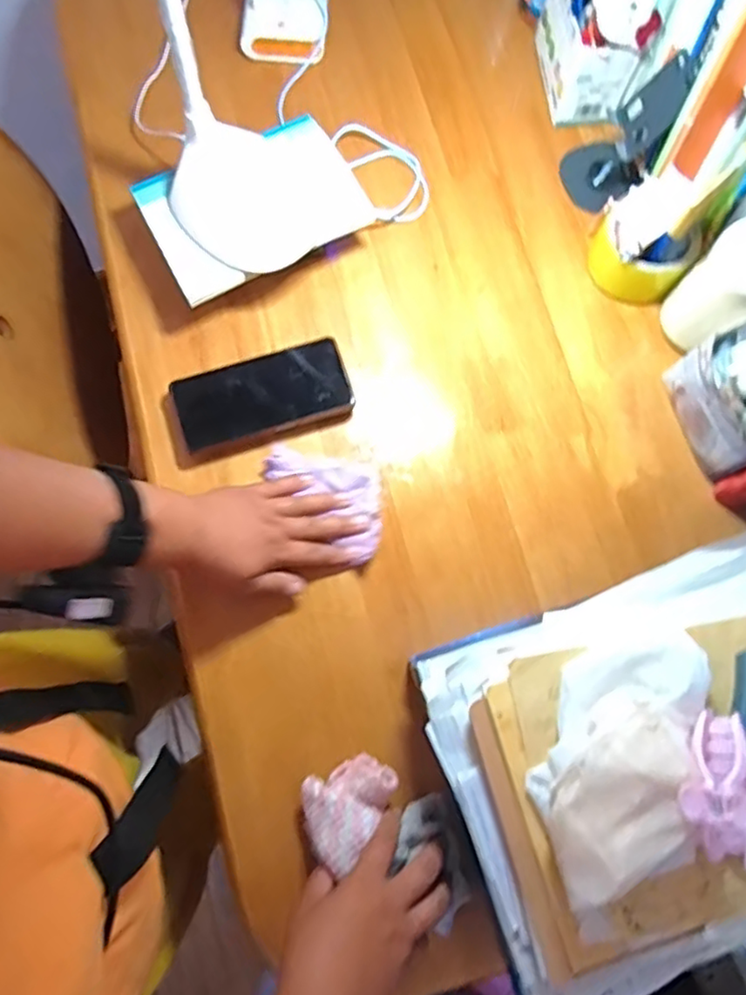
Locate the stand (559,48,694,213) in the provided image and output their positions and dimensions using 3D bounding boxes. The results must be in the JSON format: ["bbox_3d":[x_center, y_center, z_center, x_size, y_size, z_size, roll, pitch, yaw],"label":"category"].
[{"bbox_3d":[0.240,-0.354,0.614,0.074,0.125,0.072,23,78,4],"label":"stand"}]

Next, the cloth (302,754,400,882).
[{"bbox_3d":[-0.016,0.252,0.515,0.077,0.041,0.062,-18,78,-6],"label":"cloth"}]

